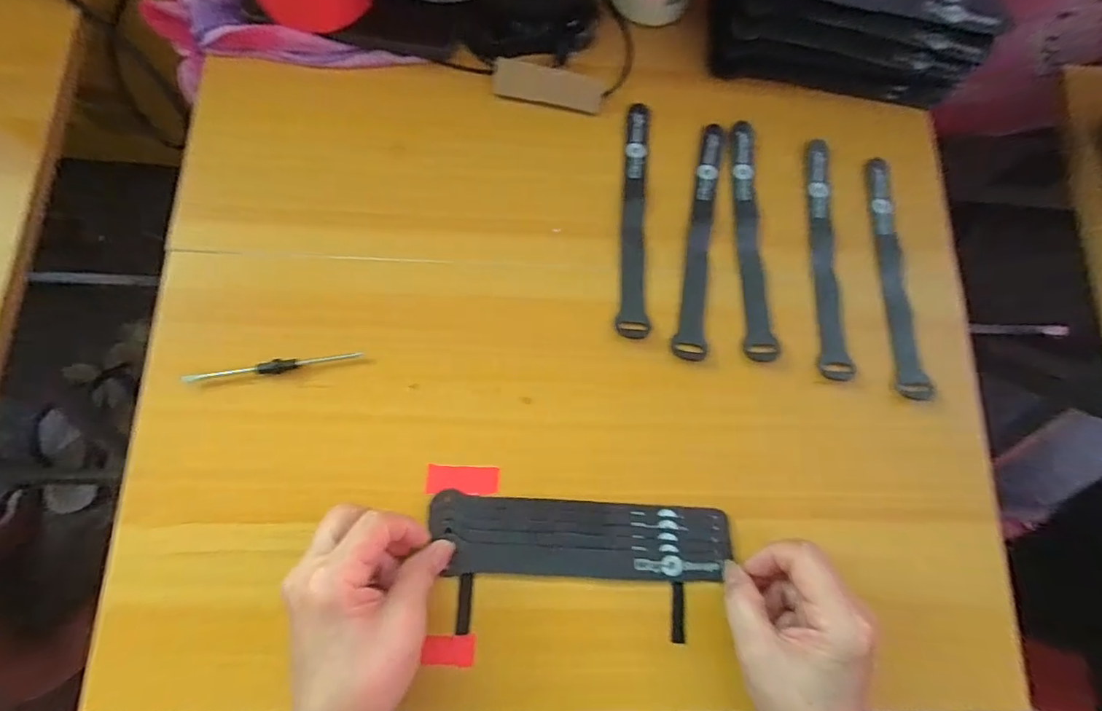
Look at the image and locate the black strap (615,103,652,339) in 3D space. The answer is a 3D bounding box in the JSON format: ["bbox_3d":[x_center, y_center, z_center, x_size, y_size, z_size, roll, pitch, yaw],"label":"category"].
[{"bbox_3d":[0.064,-0.107,0.379,0.023,0.008,0.192,3,78,-3],"label":"black strap"}]

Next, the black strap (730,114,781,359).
[{"bbox_3d":[0.153,-0.092,0.376,0.021,0.007,0.192,1,78,-4],"label":"black strap"}]

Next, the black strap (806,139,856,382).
[{"bbox_3d":[0.208,-0.074,0.372,0.019,0.010,0.184,2,78,-3],"label":"black strap"}]

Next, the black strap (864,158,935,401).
[{"bbox_3d":[0.263,-0.063,0.377,0.020,0.006,0.190,-1,78,-4],"label":"black strap"}]

